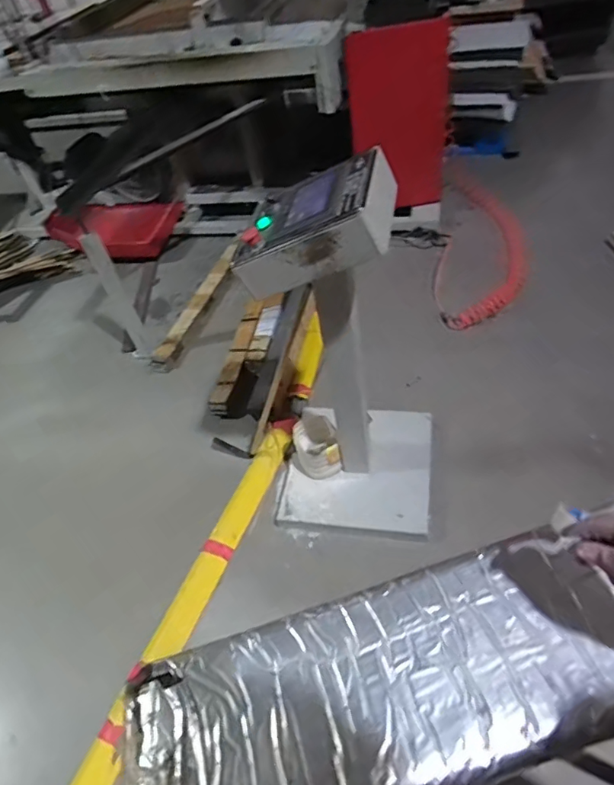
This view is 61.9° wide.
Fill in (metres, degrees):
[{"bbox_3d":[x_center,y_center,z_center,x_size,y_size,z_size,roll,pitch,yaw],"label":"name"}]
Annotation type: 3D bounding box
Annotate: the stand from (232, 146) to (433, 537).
[{"bbox_3d":[0.120,-0.039,1.282,0.458,1.007,0.358,-3,47,9],"label":"stand"}]

